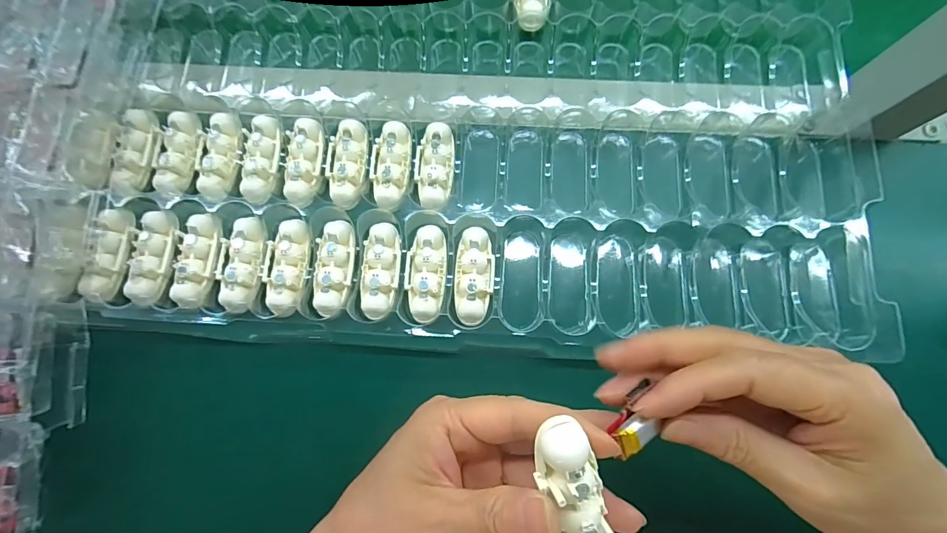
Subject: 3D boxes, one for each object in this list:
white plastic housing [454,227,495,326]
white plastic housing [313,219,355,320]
[{"bbox_3d":[0.001,0.006,0.272,0.025,0.009,0.061,3,78,2],"label":"white plastic housing"},{"bbox_3d":[-0.091,0.001,0.276,0.022,0.008,0.063,2,78,2],"label":"white plastic housing"}]

